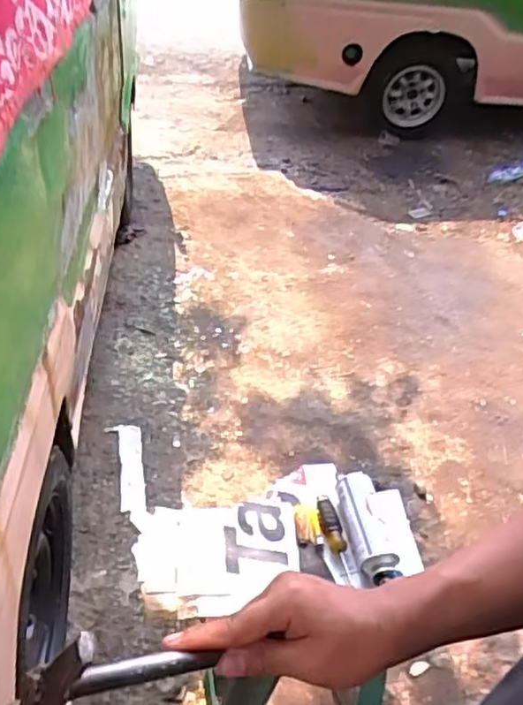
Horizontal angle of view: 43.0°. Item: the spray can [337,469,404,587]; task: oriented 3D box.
[{"bbox_3d":[0.173,0.286,1.101,0.062,0.055,0.188,-3,43,-9],"label":"spray can"}]

